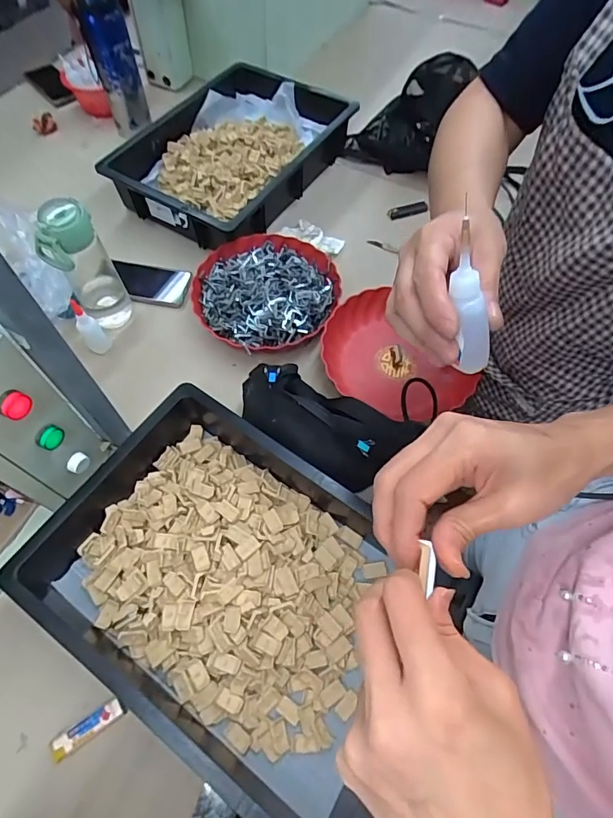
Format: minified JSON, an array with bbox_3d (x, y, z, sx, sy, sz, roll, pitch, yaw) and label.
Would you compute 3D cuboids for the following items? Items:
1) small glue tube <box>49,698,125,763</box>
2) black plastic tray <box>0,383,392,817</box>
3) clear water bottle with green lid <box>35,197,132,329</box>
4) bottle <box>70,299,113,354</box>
[{"bbox_3d":[-0.242,0.353,0.511,0.080,0.012,0.024,-28,66,-17],"label":"small glue tube"},{"bbox_3d":[-0.088,0.199,0.543,0.439,0.085,0.306,33,65,15],"label":"black plastic tray"},{"bbox_3d":[-0.333,-0.200,0.707,0.086,0.220,0.070,-24,65,-15],"label":"clear water bottle with green lid"},{"bbox_3d":[-0.335,-0.127,0.716,0.033,0.095,0.031,1,61,-2],"label":"bottle"}]

